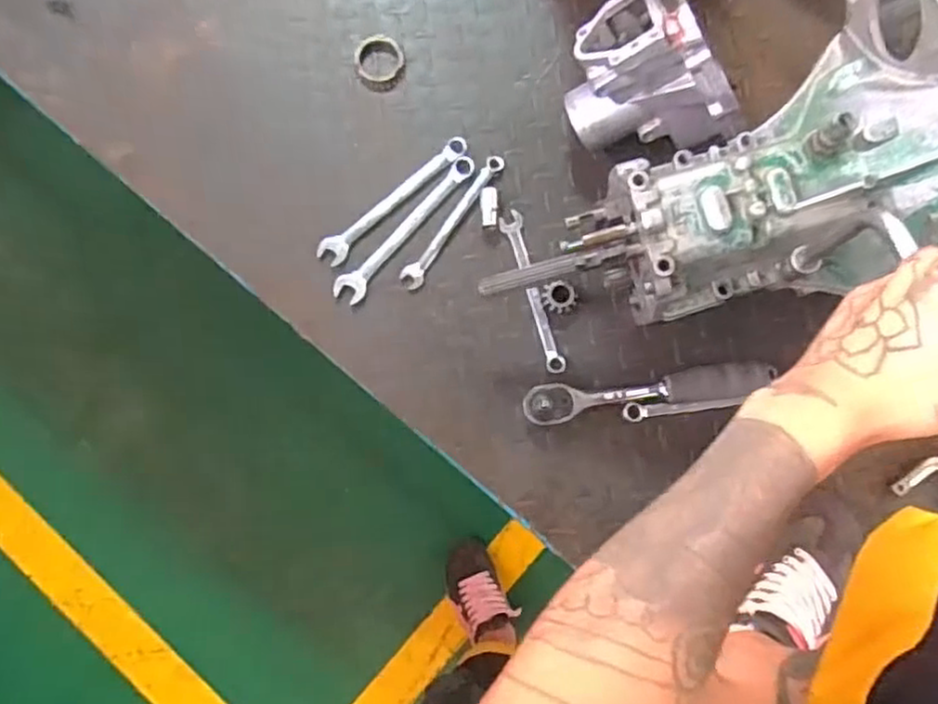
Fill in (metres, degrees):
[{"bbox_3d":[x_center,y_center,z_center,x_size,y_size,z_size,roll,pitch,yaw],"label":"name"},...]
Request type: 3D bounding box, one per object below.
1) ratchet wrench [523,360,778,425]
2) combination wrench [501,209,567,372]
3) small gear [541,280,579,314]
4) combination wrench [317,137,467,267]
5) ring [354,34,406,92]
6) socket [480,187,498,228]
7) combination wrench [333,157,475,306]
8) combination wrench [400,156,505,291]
[{"bbox_3d":[0.171,0.038,0.680,0.233,0.042,0.035,-8,83,-1],"label":"ratchet wrench"},{"bbox_3d":[0.066,-0.062,0.709,0.023,0.010,0.170,-17,83,-2],"label":"combination wrench"},{"bbox_3d":[0.091,-0.055,0.702,0.033,0.018,0.032,0,83,0],"label":"small gear"},{"bbox_3d":[-0.078,-0.157,0.718,0.186,0.007,0.029,-42,85,-5],"label":"combination wrench"},{"bbox_3d":[-0.095,-0.306,0.740,0.053,0.014,0.055,0,83,0],"label":"ring"},{"bbox_3d":[0.021,-0.149,0.716,0.017,0.012,0.041,0,83,0],"label":"socket"},{"bbox_3d":[-0.065,-0.127,0.715,0.029,0.006,0.192,40,84,5],"label":"combination wrench"},{"bbox_3d":[-0.017,-0.135,0.716,0.022,0.007,0.162,34,84,4],"label":"combination wrench"}]

